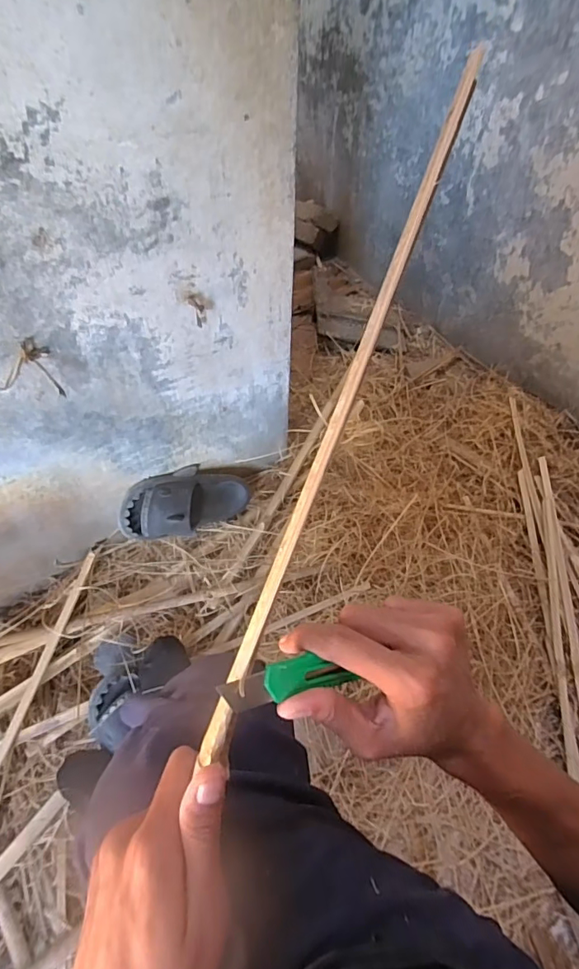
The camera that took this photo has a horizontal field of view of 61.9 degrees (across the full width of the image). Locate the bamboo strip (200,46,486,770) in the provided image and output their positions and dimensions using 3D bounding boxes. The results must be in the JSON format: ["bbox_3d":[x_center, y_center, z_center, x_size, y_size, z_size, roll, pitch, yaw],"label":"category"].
[{"bbox_3d":[0.029,-0.043,0.263,0.012,0.008,0.400,21,89,11],"label":"bamboo strip"}]

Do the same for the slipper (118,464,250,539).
[{"bbox_3d":[-0.206,0.042,1.016,0.285,0.109,0.118,-10,54,-38],"label":"slipper"}]

